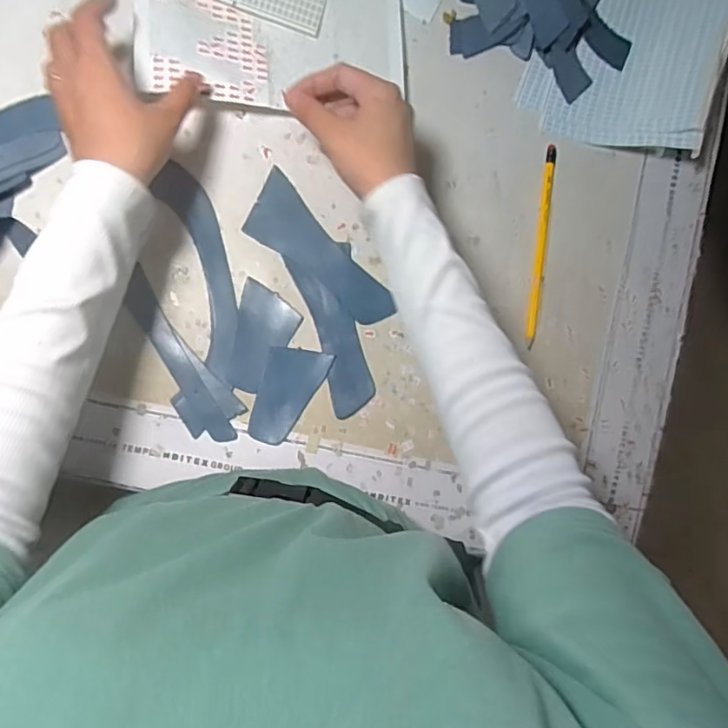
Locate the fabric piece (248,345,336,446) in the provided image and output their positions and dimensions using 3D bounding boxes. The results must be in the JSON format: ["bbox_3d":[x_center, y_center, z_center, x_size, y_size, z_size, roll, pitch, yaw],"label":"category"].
[{"bbox_3d":[-0.060,0.026,0.464,0.051,0.004,0.080,16,87,-8],"label":"fabric piece"}]

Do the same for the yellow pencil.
[{"bbox_3d":[0.156,-0.104,0.499,0.010,0.004,0.176,7,88,-9],"label":"yellow pencil"}]

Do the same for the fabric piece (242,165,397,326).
[{"bbox_3d":[-0.039,-0.087,0.472,0.051,0.004,0.146,-43,95,-7],"label":"fabric piece"}]

